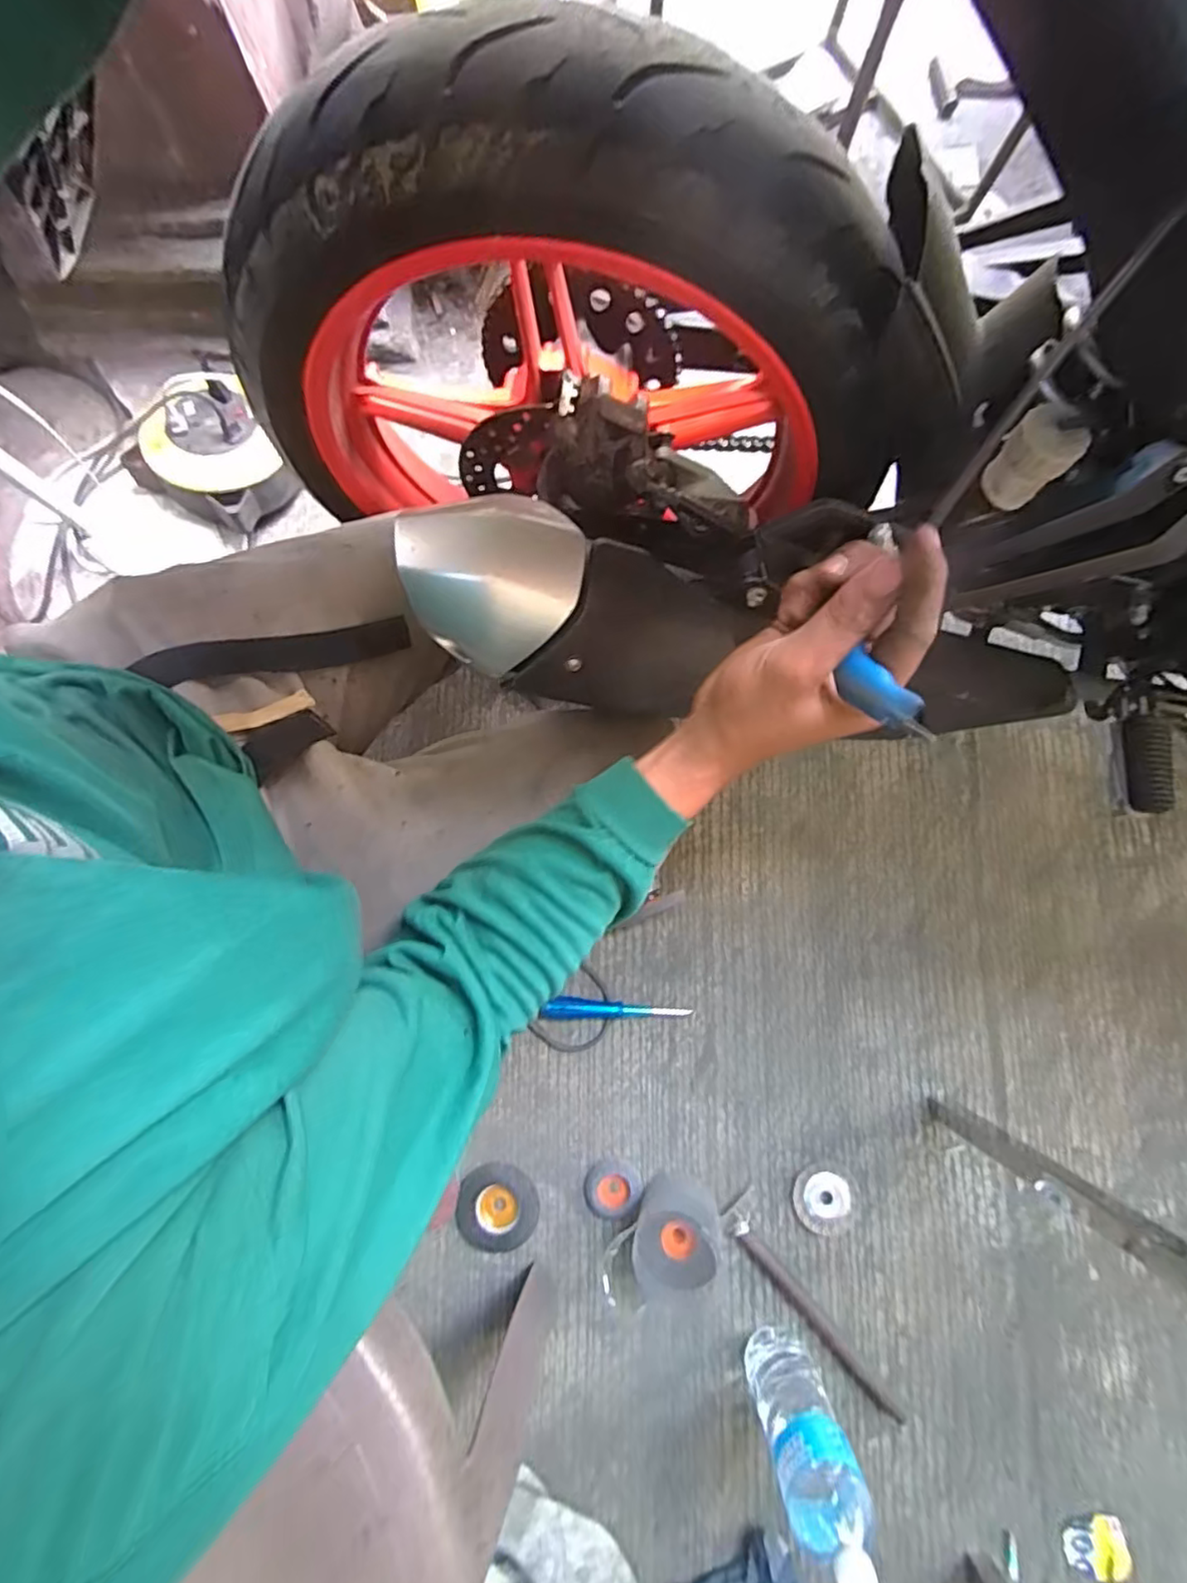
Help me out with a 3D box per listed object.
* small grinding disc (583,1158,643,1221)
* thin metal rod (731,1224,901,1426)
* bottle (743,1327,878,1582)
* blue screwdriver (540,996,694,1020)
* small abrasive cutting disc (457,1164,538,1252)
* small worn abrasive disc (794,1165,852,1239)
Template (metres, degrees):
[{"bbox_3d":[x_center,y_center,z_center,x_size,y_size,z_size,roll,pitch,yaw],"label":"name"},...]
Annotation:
[{"bbox_3d":[0.025,0.498,0.795,0.073,0.020,0.062,-36,81,-6],"label":"small grinding disc"},{"bbox_3d":[0.273,0.638,0.771,0.025,0.016,0.277,-42,82,-6],"label":"thin metal rod"},{"bbox_3d":[0.216,0.662,0.646,0.081,0.259,0.062,-19,80,-3],"label":"bottle"},{"bbox_3d":[0.033,0.288,0.837,0.183,0.019,0.028,1,80,1],"label":"blue screwdriver"},{"bbox_3d":[-0.121,0.523,0.795,0.100,0.022,0.100,10,80,2],"label":"small abrasive cutting disc"},{"bbox_3d":[0.289,0.514,0.796,0.071,0.007,0.080,-12,80,-2],"label":"small worn abrasive disc"}]

